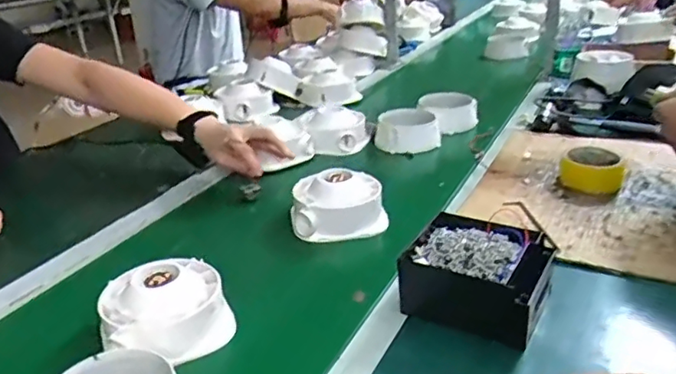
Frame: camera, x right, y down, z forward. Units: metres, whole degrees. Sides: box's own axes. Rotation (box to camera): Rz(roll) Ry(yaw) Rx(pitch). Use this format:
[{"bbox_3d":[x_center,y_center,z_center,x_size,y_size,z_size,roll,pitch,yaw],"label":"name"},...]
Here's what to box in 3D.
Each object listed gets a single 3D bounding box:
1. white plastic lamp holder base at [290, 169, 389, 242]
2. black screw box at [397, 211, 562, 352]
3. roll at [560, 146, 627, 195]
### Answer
[{"bbox_3d":[0.002,0.024,0.838,0.137,0.071,0.092,-6,24,2],"label":"white plastic lamp holder base"},{"bbox_3d":[0.156,0.096,0.644,0.146,0.077,0.128,7,28,30],"label":"black screw box"},{"bbox_3d":[0.394,-0.030,0.894,0.082,0.045,0.090,8,29,31],"label":"roll"}]

